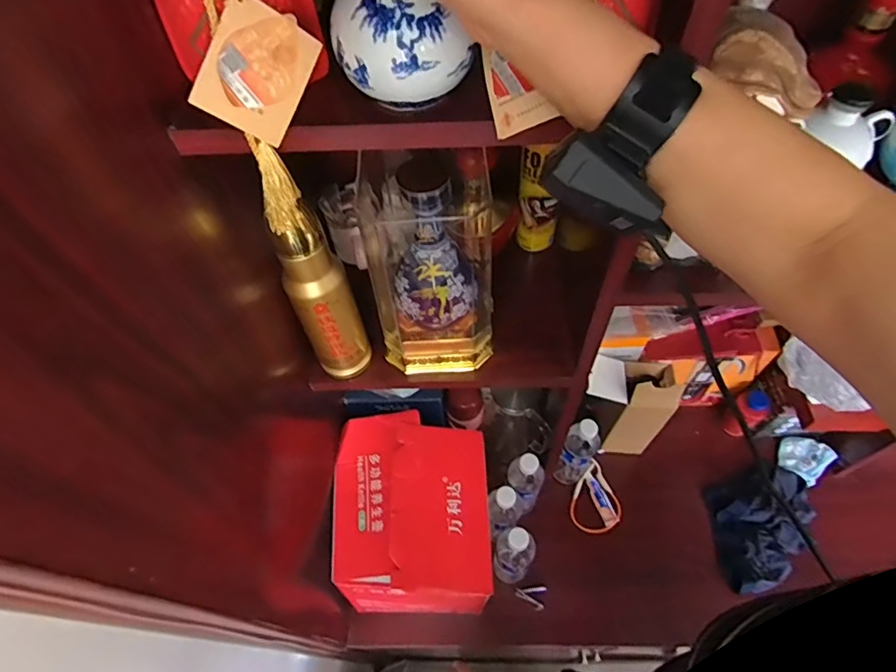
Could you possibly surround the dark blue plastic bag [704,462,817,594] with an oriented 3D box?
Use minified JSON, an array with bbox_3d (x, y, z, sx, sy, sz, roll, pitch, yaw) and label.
[{"bbox_3d":[0.586,0.344,0.981,0.250,0.049,0.183,-28,60,-15],"label":"dark blue plastic bag"}]

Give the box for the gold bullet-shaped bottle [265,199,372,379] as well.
[{"bbox_3d":[-0.144,-0.037,0.636,0.055,0.275,0.069,15,59,12],"label":"gold bullet-shaped bottle"}]

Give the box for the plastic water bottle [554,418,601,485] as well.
[{"bbox_3d":[0.244,0.217,0.982,0.060,0.218,0.060,23,61,16],"label":"plastic water bottle"}]

